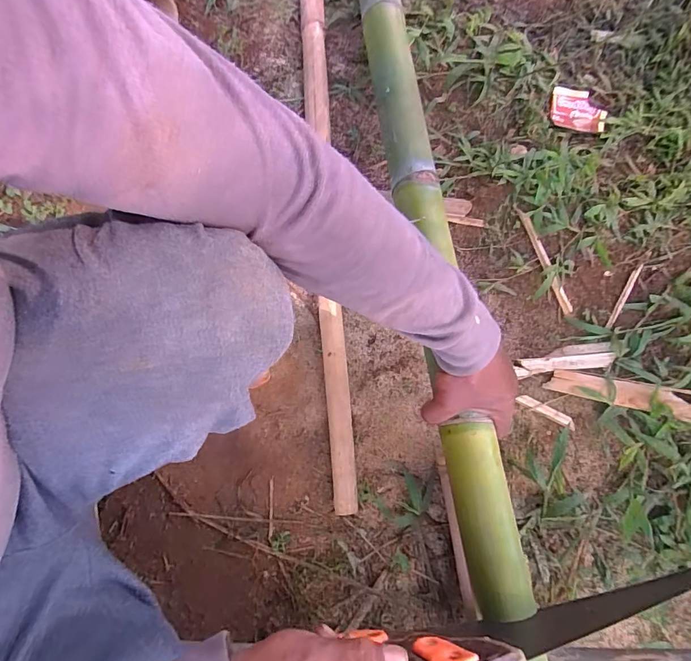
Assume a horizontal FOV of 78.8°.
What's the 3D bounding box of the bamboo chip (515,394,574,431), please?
[{"bbox_3d":[0.281,0.113,0.585,0.083,0.004,0.015,27,79,8],"label":"bamboo chip"}]

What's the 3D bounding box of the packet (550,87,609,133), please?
[{"bbox_3d":[0.371,-0.353,0.672,0.088,0.011,0.076,11,77,4],"label":"packet"}]

